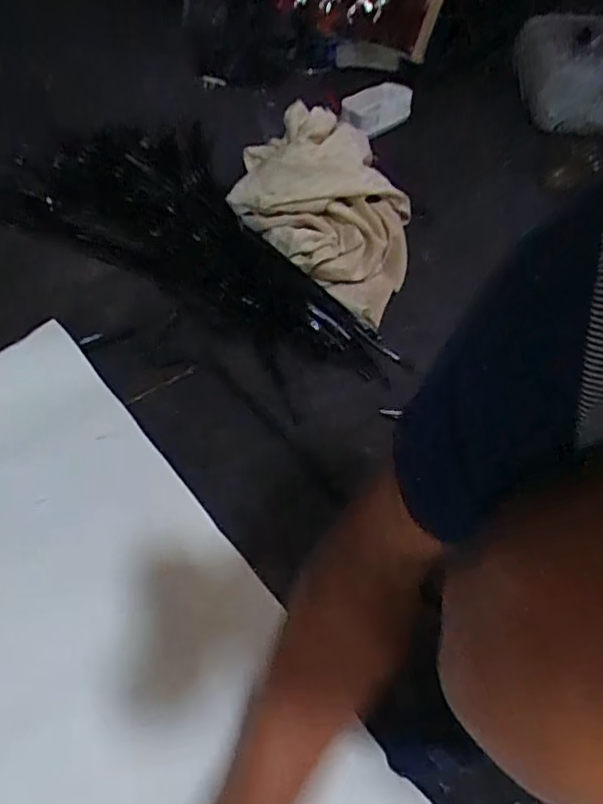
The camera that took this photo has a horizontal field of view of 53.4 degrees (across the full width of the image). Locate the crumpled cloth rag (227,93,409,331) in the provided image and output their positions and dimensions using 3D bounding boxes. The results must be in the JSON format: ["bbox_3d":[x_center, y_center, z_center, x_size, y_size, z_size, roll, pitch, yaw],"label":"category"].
[{"bbox_3d":[0.045,-0.274,0.828,0.296,0.070,0.237,41,72,-3],"label":"crumpled cloth rag"}]

